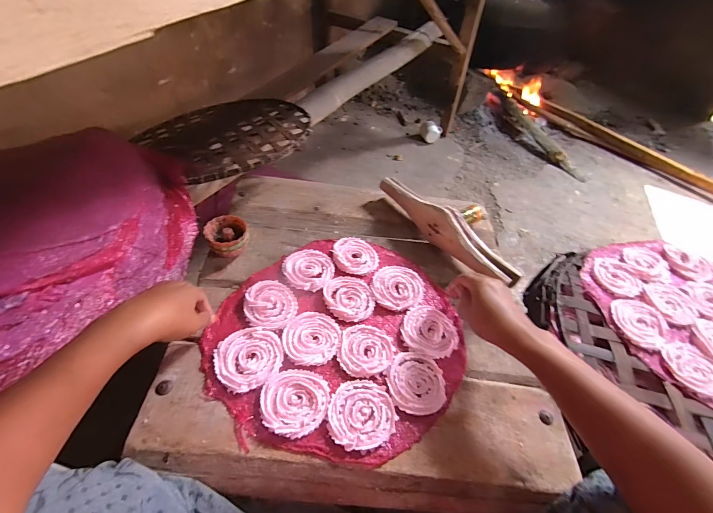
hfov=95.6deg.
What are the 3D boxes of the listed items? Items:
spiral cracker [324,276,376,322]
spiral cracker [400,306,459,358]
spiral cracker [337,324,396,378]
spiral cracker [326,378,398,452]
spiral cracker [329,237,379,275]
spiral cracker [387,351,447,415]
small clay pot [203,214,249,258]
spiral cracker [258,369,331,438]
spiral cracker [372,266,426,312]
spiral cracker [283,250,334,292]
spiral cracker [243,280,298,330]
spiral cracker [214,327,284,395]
[{"bbox_3d":[-0.010,0.061,0.488,0.068,0.010,0.077,-21,56,-22],"label":"spiral cracker"},{"bbox_3d":[0.107,0.106,0.468,0.078,0.006,0.080,15,50,6],"label":"spiral cracker"},{"bbox_3d":[0.014,0.126,0.438,0.075,0.007,0.072,3,50,-4],"label":"spiral cracker"},{"bbox_3d":[0.007,0.185,0.384,0.079,0.008,0.074,3,50,-4],"label":"spiral cracker"},{"bbox_3d":[-0.002,-0.004,0.540,0.071,0.011,0.078,3,50,-4],"label":"spiral cracker"},{"bbox_3d":[0.077,0.162,0.418,0.073,0.012,0.076,3,50,-4],"label":"spiral cracker"},{"bbox_3d":[-0.204,-0.028,0.518,0.060,0.046,0.069,-14,53,-18],"label":"small clay pot"},{"bbox_3d":[-0.073,0.172,0.384,0.079,0.008,0.073,3,50,-4],"label":"spiral cracker"},{"bbox_3d":[0.065,0.048,0.513,0.082,0.007,0.076,3,50,-4],"label":"spiral cracker"},{"bbox_3d":[-0.077,0.017,0.513,0.078,0.006,0.074,3,50,-4],"label":"spiral cracker"},{"bbox_3d":[-0.123,0.067,0.466,0.071,0.007,0.078,-3,51,-9],"label":"spiral cracker"},{"bbox_3d":[-0.136,0.126,0.411,0.079,0.008,0.078,-27,58,-26],"label":"spiral cracker"}]

